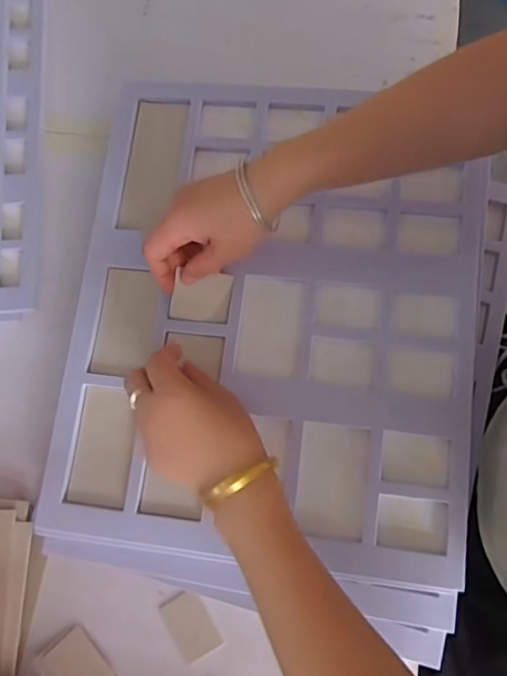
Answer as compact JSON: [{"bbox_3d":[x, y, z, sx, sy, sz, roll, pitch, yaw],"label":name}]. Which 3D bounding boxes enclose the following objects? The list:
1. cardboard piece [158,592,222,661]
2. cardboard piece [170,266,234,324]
[{"bbox_3d":[-0.057,0.254,0.454,0.034,0.004,0.053,-35,81,-5],"label":"cardboard piece"},{"bbox_3d":[-0.046,-0.037,0.452,0.049,0.004,0.043,8,86,-8],"label":"cardboard piece"}]

